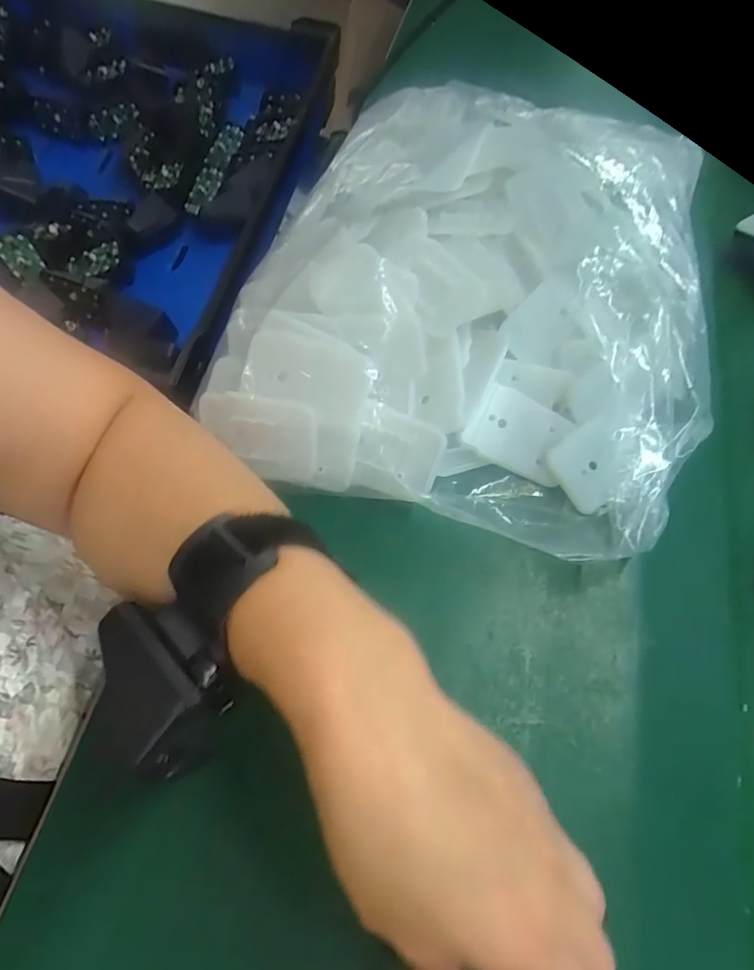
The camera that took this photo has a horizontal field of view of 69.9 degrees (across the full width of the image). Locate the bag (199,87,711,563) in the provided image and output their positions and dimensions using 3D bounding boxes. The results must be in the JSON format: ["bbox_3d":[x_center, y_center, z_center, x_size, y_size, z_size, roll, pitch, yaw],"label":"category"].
[{"bbox_3d":[0.059,-0.111,0.317,0.249,0.089,0.276,19,64,3],"label":"bag"}]

